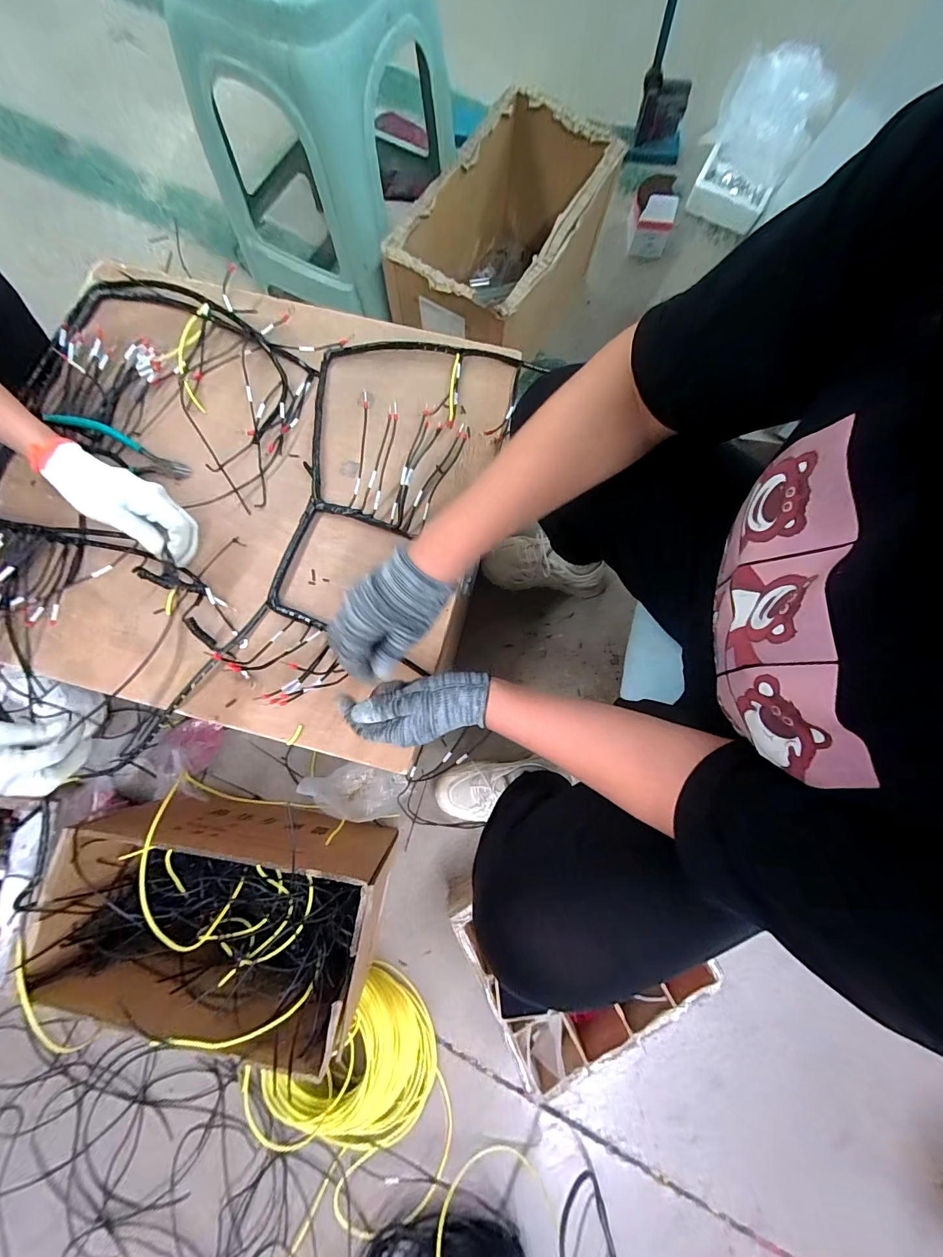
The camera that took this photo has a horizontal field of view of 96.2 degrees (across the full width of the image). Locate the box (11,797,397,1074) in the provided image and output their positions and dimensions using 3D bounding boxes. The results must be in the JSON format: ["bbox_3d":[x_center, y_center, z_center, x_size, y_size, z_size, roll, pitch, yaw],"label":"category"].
[{"bbox_3d":[-0.338,0.399,0.626,0.387,0.233,0.215,12,78,2],"label":"box"}]

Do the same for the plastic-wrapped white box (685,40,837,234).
[{"bbox_3d":[0.688,-1.186,1.017,0.228,0.139,0.348,32,80,6],"label":"plastic-wrapped white box"}]

